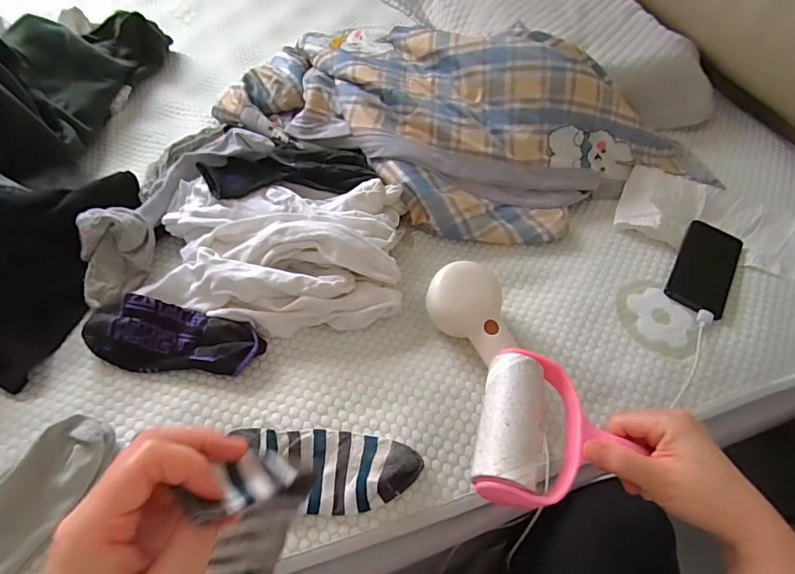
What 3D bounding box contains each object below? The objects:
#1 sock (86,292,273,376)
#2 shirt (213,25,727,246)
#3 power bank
[{"bbox_3d":[-0.234,0.052,0.493,0.176,0.034,0.069,6,55,1],"label":"sock"},{"bbox_3d":[0.070,-0.235,0.657,0.708,0.126,0.353,22,57,12],"label":"shirt"},{"bbox_3d":[0.396,-0.026,0.596,0.071,0.008,0.154,30,59,17],"label":"power bank"}]

